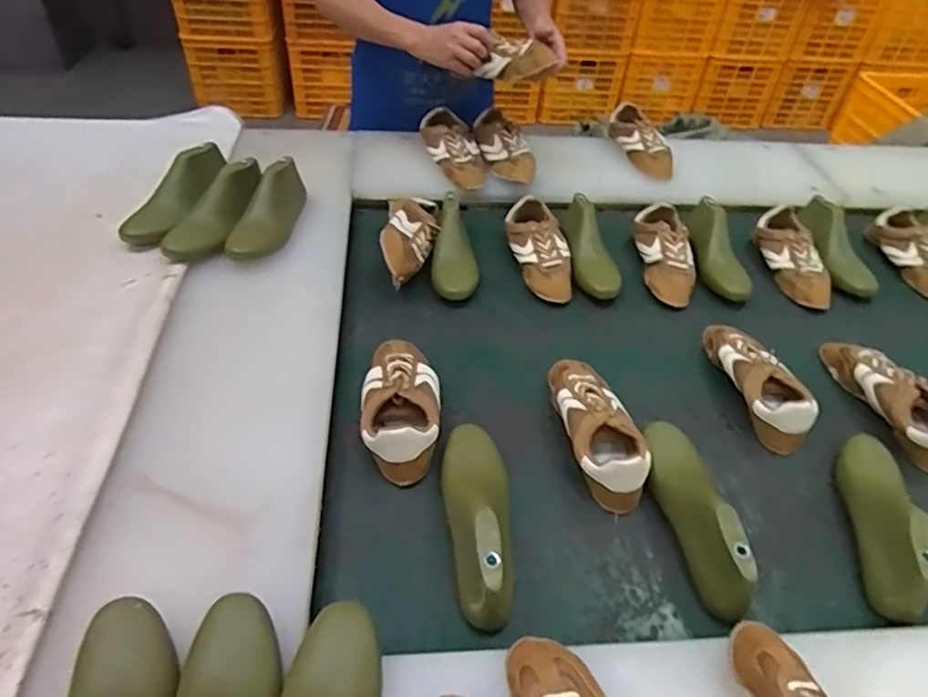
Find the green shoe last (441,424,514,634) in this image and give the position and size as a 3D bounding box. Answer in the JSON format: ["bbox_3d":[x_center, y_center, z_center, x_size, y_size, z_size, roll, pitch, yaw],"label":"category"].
[{"bbox_3d":[0.016,0.176,0.672,0.068,0.085,0.245,-5,46,-9],"label":"green shoe last"}]

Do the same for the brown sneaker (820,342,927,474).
[{"bbox_3d":[0.610,0.069,0.857,0.070,0.072,0.226,-6,47,-10],"label":"brown sneaker"}]

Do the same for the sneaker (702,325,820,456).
[{"bbox_3d":[0.420,0.041,0.863,0.091,0.074,0.235,3,46,-2],"label":"sneaker"}]

